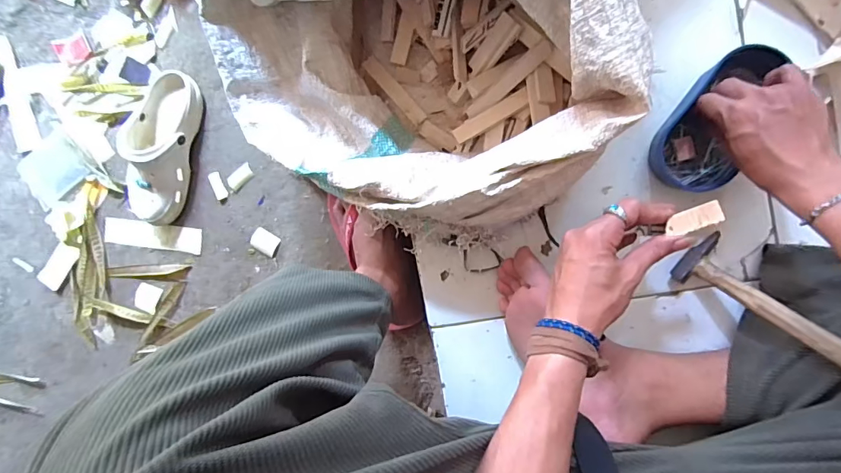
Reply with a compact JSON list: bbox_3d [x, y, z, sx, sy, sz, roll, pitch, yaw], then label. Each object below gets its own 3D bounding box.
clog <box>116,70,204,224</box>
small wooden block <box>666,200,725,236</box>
[{"bbox_3d":[-0.425,-0.145,0.716,0.104,0.080,0.243,15,94,6],"label":"clog"},{"bbox_3d":[0.245,-0.015,0.397,0.048,0.004,0.020,-22,89,11],"label":"small wooden block"}]

